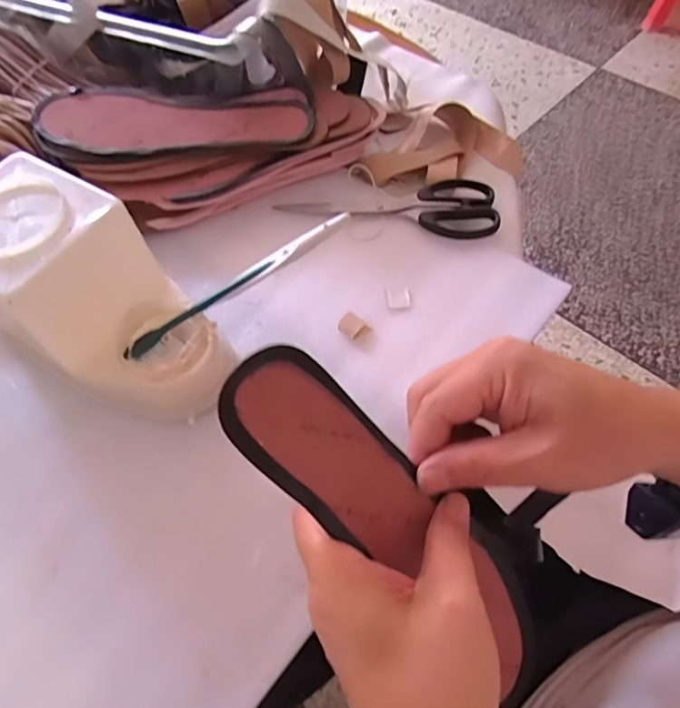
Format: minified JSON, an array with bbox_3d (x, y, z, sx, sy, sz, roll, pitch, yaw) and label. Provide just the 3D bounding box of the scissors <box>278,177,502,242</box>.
[{"bbox_3d":[0.048,-0.148,0.473,0.196,0.007,0.076,9,60,8],"label":"scissors"}]

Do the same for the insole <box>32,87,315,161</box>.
[{"bbox_3d":[-0.151,-0.210,0.459,0.243,0.018,0.078,-1,59,2],"label":"insole"}]

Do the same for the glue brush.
[{"bbox_3d":[-0.072,-0.048,0.364,0.184,0.012,0.010,-33,62,1],"label":"glue brush"}]

